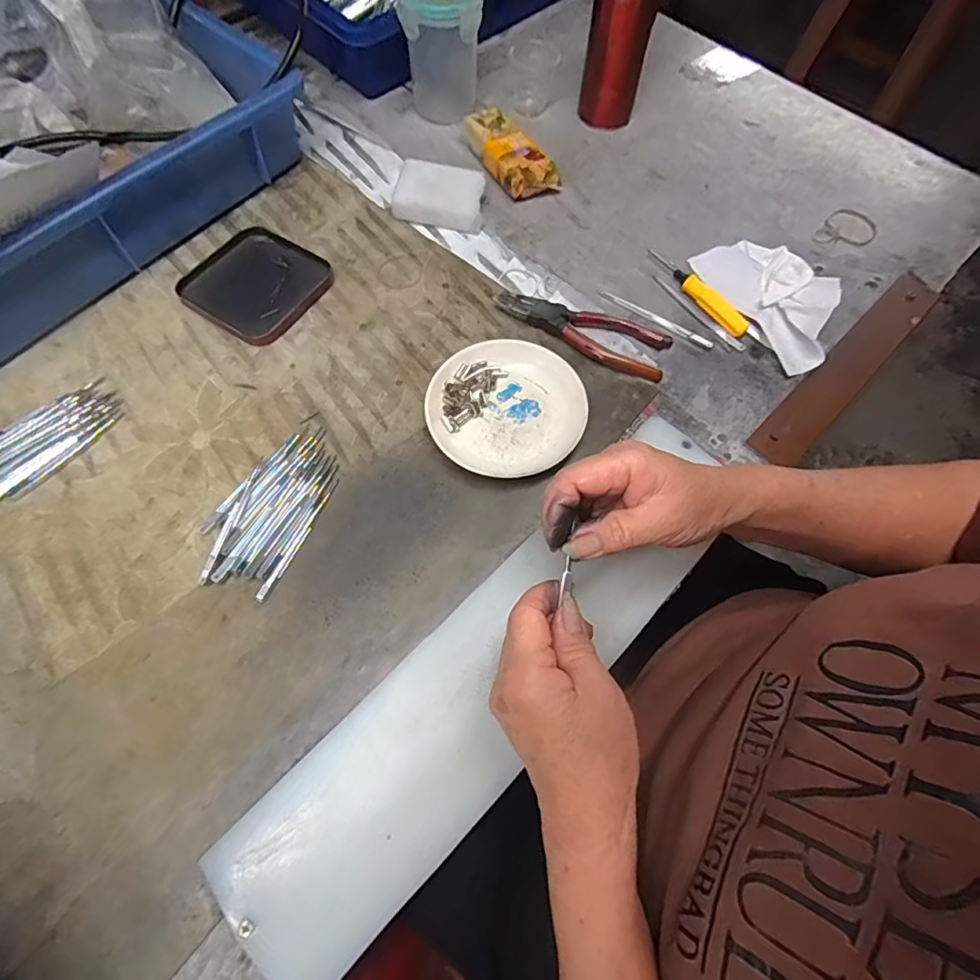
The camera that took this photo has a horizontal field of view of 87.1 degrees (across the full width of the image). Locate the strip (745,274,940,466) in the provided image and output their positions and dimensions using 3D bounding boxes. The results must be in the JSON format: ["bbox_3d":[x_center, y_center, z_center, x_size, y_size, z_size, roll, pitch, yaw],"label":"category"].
[{"bbox_3d":[0.304,-0.106,0.434,0.254,0.009,0.038,-41,73,-18],"label":"strip"}]

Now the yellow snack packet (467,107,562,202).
[{"bbox_3d":[0.021,-0.339,0.521,0.053,0.033,0.107,-26,69,-13],"label":"yellow snack packet"}]

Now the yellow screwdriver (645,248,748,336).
[{"bbox_3d":[0.185,-0.180,0.461,0.016,0.013,0.118,-32,71,-15],"label":"yellow screwdriver"}]

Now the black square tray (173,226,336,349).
[{"bbox_3d":[-0.207,-0.182,0.453,0.106,0.012,0.103,30,68,11],"label":"black square tray"}]

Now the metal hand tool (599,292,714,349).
[{"bbox_3d":[0.146,-0.152,0.452,0.107,0.004,0.008,32,69,12],"label":"metal hand tool"}]

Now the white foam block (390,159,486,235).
[{"bbox_3d":[-0.047,-0.282,0.496,0.083,0.026,0.057,12,66,3],"label":"white foam block"}]

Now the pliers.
[{"bbox_3d":[0.077,-0.135,0.437,0.146,0.014,0.048,19,66,6],"label":"pliers"}]

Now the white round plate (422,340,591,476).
[{"bbox_3d":[0.012,-0.064,0.402,0.120,0.022,0.111,1,66,-2],"label":"white round plate"}]

